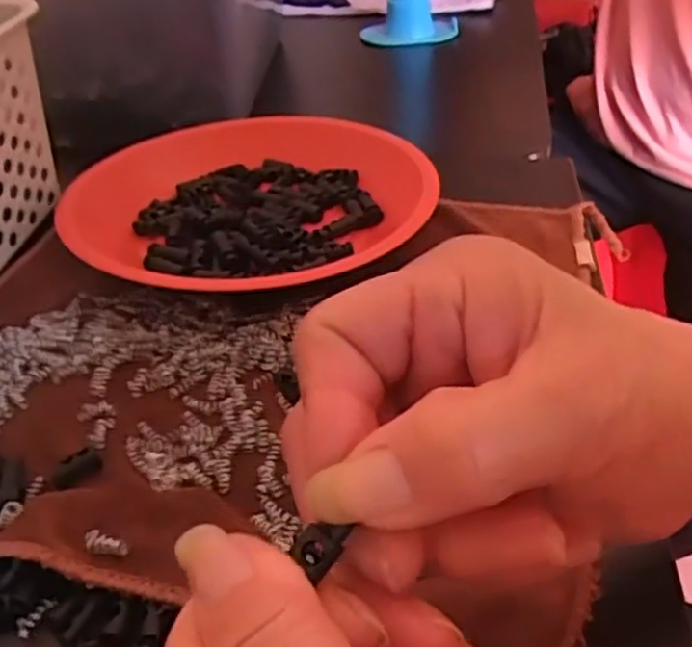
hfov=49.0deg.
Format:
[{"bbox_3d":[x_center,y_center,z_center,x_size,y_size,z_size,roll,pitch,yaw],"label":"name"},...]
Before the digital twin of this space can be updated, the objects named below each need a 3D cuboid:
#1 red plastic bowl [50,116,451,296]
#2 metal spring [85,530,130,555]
[{"bbox_3d":[-0.053,-0.072,0.417,0.188,0.028,0.204,-1,38,1],"label":"red plastic bowl"},{"bbox_3d":[-0.079,0.072,0.250,0.015,0.004,0.006,2,38,5],"label":"metal spring"}]

